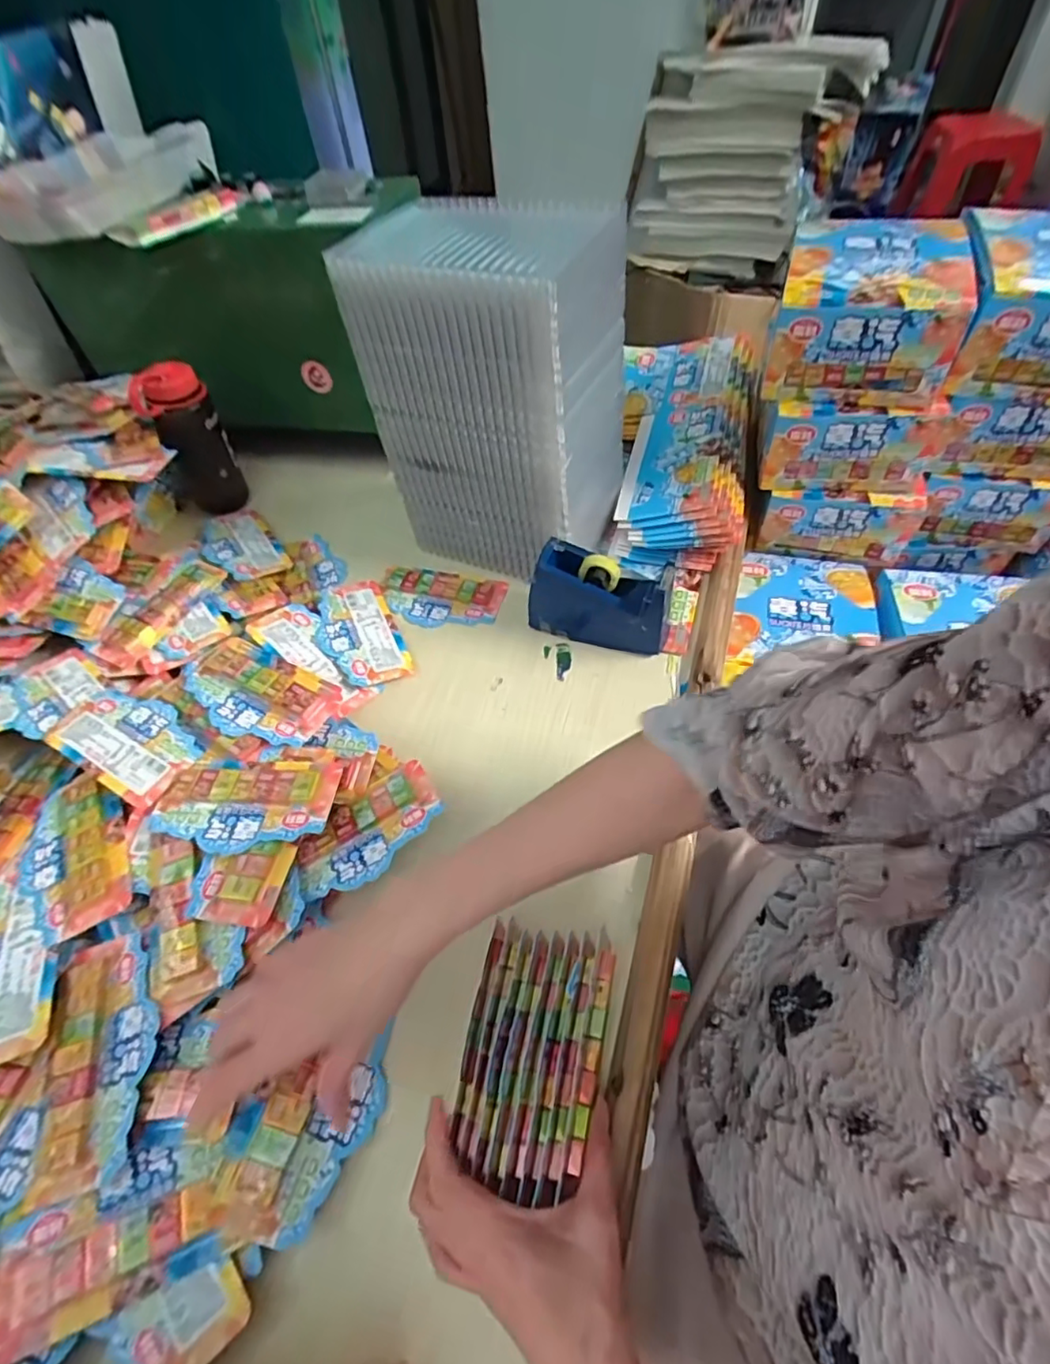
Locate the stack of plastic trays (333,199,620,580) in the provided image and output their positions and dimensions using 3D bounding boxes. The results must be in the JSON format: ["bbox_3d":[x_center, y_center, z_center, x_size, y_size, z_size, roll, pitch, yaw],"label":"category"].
[{"bbox_3d":[-0.025,-0.264,0.584,0.207,0.286,0.147,18,57,17],"label":"stack of plastic trays"}]

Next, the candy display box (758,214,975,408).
[{"bbox_3d":[0.318,-0.353,0.572,0.157,0.096,0.148,12,56,13],"label":"candy display box"}]

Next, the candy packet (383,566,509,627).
[{"bbox_3d":[-0.095,-0.095,0.657,0.139,0.019,0.070,9,55,12],"label":"candy packet"}]

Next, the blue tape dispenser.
[{"bbox_3d":[0.072,-0.079,0.582,0.131,0.086,0.052,21,58,19],"label":"blue tape dispenser"}]

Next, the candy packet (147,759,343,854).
[{"bbox_3d":[-0.221,0.095,0.470,0.142,0.017,0.075,-1,54,5],"label":"candy packet"}]

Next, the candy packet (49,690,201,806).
[{"bbox_3d":[-0.344,0.050,0.523,0.138,0.014,0.076,23,59,20],"label":"candy packet"}]

